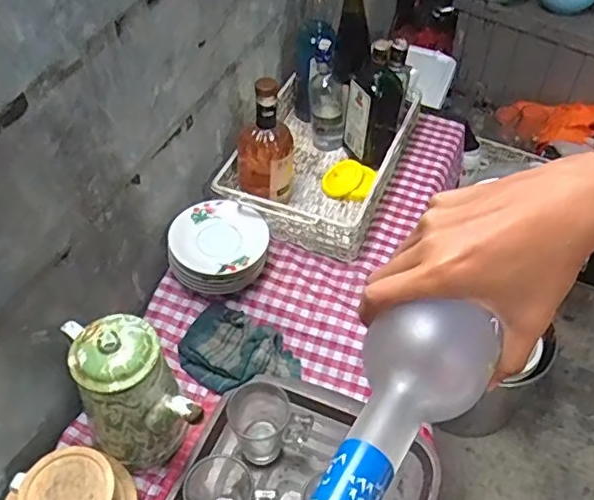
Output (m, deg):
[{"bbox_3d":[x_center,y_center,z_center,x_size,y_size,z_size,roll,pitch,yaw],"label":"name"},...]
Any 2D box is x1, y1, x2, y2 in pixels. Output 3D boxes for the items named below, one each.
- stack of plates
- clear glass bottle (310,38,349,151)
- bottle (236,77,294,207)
[{"bbox_3d":[-0.121,0.004,0.898,0.147,0.090,0.151,-5,49,-6],"label":"stack of plates"},{"bbox_3d":[0.057,-0.288,1.060,0.063,0.212,0.067,-3,49,-5],"label":"clear glass bottle"},{"bbox_3d":[-0.053,-0.185,0.944,0.094,0.231,0.110,2,48,0],"label":"bottle"}]

